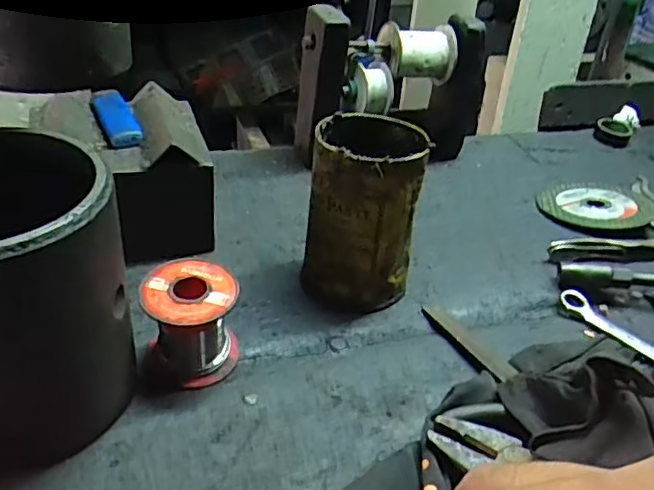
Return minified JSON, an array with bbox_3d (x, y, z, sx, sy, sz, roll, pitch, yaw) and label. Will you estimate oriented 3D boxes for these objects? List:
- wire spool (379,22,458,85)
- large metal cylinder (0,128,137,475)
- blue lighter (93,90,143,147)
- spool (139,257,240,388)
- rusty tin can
[{"bbox_3d":[0.081,-0.175,0.565,0.067,0.047,0.045,-7,34,-18],"label":"wire spool"},{"bbox_3d":[-0.156,0.030,0.303,0.105,0.137,0.104,-15,39,-28],"label":"large metal cylinder"},{"bbox_3d":[-0.153,-0.094,0.454,0.023,0.013,0.074,-12,36,-24],"label":"blue lighter"},{"bbox_3d":[-0.078,0.046,0.359,0.051,0.057,0.049,4,34,-3],"label":"spool"},{"bbox_3d":[0.025,-0.020,0.420,0.071,0.117,0.069,4,34,-3],"label":"rusty tin can"}]

